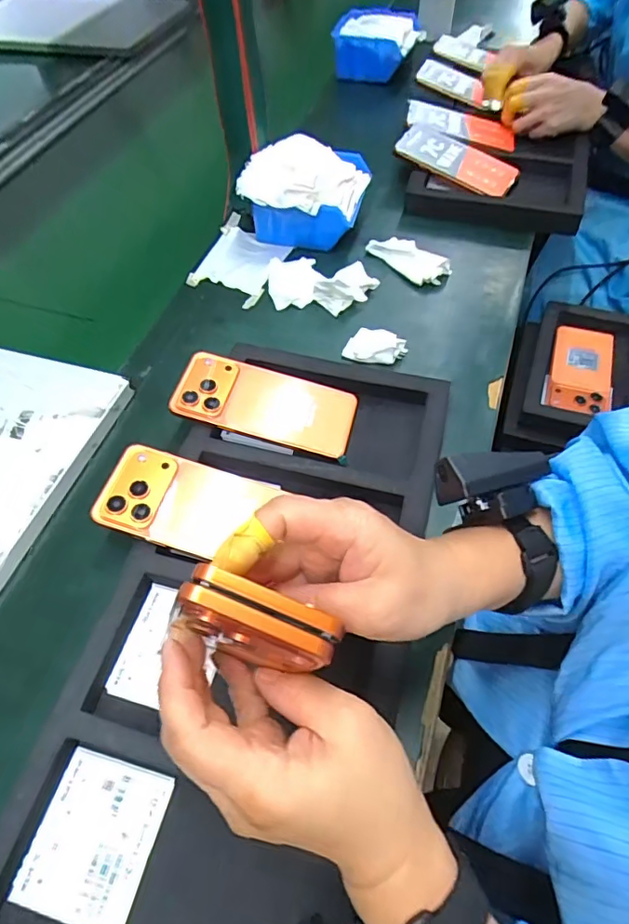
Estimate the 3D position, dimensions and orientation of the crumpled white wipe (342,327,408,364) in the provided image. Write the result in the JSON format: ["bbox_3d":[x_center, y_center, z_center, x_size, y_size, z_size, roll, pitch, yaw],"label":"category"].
[{"bbox_3d":[0.064,-0.124,0.550,0.064,0.014,0.039,-1,57,2],"label":"crumpled white wipe"}]

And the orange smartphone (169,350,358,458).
[{"bbox_3d":[-0.044,-0.056,0.484,0.162,0.008,0.078,15,59,0],"label":"orange smartphone"}]

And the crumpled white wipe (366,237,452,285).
[{"bbox_3d":[0.116,-0.249,0.629,0.055,0.019,0.099,-38,64,-20],"label":"crumpled white wipe"}]

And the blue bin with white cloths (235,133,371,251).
[{"bbox_3d":[-0.011,-0.331,0.643,0.135,0.083,0.135,13,59,10],"label":"blue bin with white cloths"}]

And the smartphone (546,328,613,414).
[{"bbox_3d":[0.354,-0.121,0.692,0.074,0.016,0.153,13,58,12],"label":"smartphone"}]

